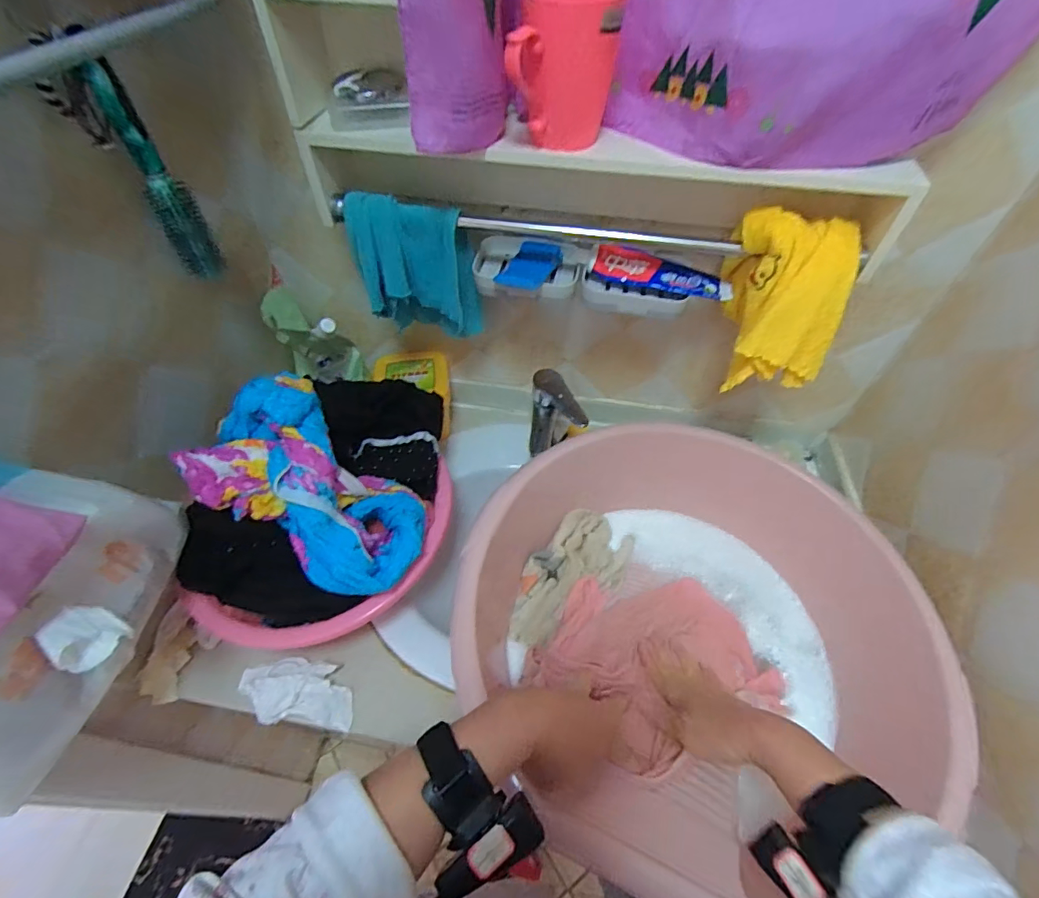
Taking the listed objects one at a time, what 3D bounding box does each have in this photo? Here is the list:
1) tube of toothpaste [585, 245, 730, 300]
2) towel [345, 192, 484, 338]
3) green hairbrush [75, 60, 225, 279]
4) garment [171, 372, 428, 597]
[{"bbox_3d":[0.165,-0.205,0.573,0.166,0.036,0.045,10,53,6],"label":"tube of toothpaste"},{"bbox_3d":[-0.123,-0.211,0.596,0.144,0.167,0.051,-1,52,-2],"label":"towel"},{"bbox_3d":[-0.361,-0.268,0.493,0.040,0.199,0.035,-27,58,-20],"label":"green hairbrush"},{"bbox_3d":[-0.221,0.042,0.526,0.228,0.162,0.150,24,55,16],"label":"garment"}]

